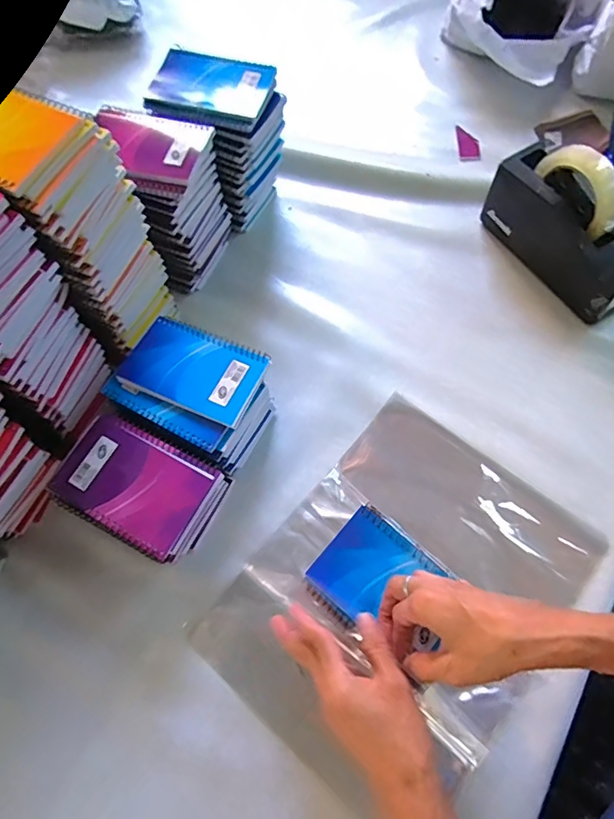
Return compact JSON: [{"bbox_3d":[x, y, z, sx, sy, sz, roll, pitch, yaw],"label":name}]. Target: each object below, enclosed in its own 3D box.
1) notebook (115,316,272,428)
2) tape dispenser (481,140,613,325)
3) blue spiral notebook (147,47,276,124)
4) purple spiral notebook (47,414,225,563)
[{"bbox_3d":[-0.111,-0.041,0.492,0.131,0.010,0.082,22,70,11],"label":"notebook"},{"bbox_3d":[0.304,-0.215,0.567,0.074,0.129,0.203,-32,70,-11],"label":"tape dispenser"},{"bbox_3d":[-0.109,-0.360,0.546,0.135,0.010,0.093,22,70,11],"label":"blue spiral notebook"},{"bbox_3d":[-0.157,0.066,0.450,0.135,0.009,0.094,25,70,12],"label":"purple spiral notebook"}]

